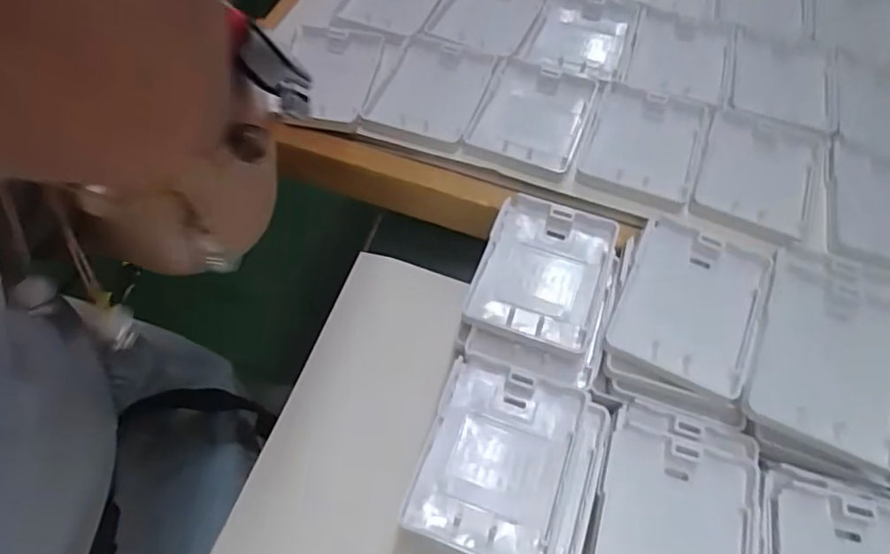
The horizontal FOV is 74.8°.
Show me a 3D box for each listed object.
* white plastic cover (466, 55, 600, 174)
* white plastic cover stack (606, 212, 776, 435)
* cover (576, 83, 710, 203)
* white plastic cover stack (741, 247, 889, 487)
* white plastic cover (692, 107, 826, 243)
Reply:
[{"bbox_3d":[0.057,-0.106,0.376,0.066,0.011,0.088,20,62,8],"label":"white plastic cover"},{"bbox_3d":[0.125,0.019,0.299,0.065,0.019,0.098,22,62,9],"label":"white plastic cover stack"},{"bbox_3d":[0.125,-0.087,0.364,0.067,0.006,0.089,19,62,8],"label":"cover"},{"bbox_3d":[0.191,0.040,0.286,0.076,0.028,0.106,25,63,11],"label":"white plastic cover stack"},{"bbox_3d":[0.190,-0.064,0.351,0.066,0.007,0.090,22,62,9],"label":"white plastic cover"}]

